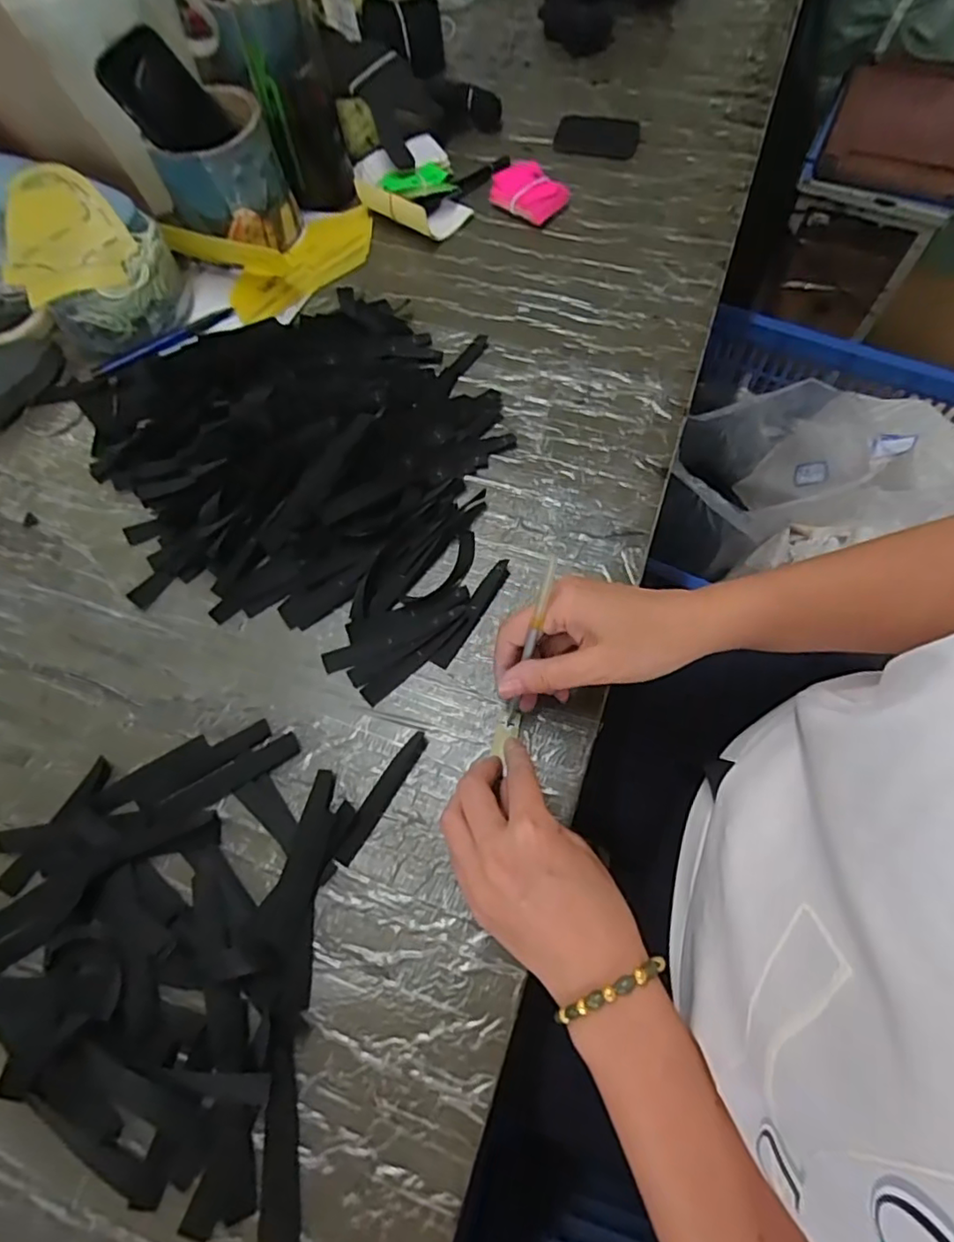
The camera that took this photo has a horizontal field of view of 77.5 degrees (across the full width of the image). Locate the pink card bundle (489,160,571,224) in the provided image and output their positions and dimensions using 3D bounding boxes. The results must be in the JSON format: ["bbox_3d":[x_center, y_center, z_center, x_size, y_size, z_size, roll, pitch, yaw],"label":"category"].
[{"bbox_3d":[0.049,-0.437,0.604,0.058,0.015,0.084,-37,70,-13],"label":"pink card bundle"}]

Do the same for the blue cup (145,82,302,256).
[{"bbox_3d":[-0.231,-0.409,0.558,0.088,0.105,0.094,-1,66,2],"label":"blue cup"}]

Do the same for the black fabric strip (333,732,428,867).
[{"bbox_3d":[-0.061,0.111,0.378,0.014,0.004,0.090,29,71,14],"label":"black fabric strip"}]

